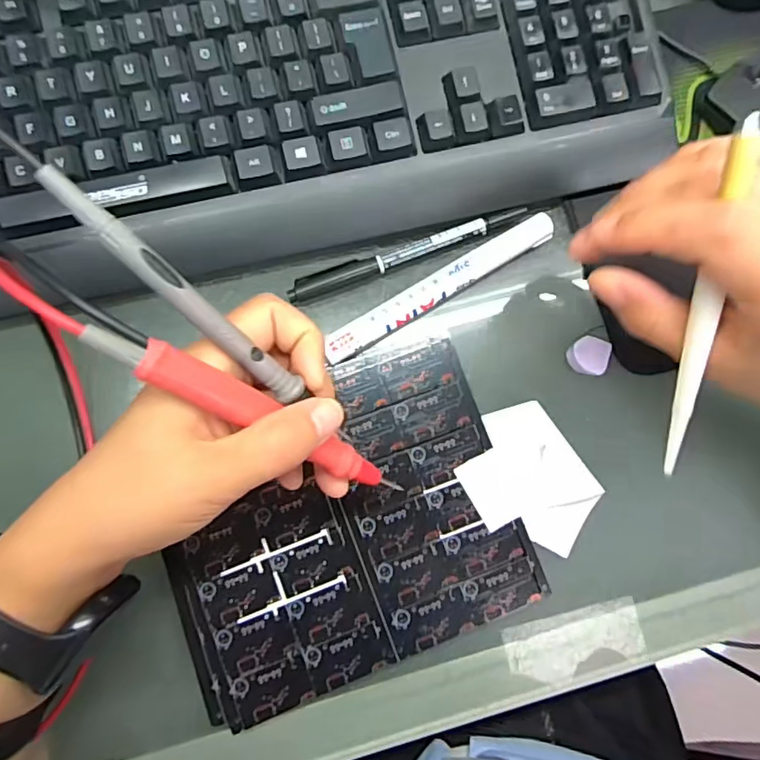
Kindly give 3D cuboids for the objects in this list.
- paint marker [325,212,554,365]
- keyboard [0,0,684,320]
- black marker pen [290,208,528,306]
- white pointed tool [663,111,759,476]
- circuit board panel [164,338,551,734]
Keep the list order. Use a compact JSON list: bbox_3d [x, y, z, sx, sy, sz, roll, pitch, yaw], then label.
[{"bbox_3d":[0.033,-0.051,0.298,0.139,0.015,0.017,-31,85,-7],"label":"paint marker"},{"bbox_3d":[-0.061,-0.144,0.288,0.427,0.026,0.154,-13,92,-4],"label":"keyboard"},{"bbox_3d":[0.015,-0.070,0.303,0.134,0.010,0.012,-21,84,-6],"label":"black marker pen"},{"bbox_3d":[0.123,-0.023,0.208,0.007,0.005,0.139,-4,117,-4],"label":"white pointed tool"},{"bbox_3d":[-0.020,0.073,0.279,0.173,0.004,0.143,-20,84,-6],"label":"circuit board panel"}]

